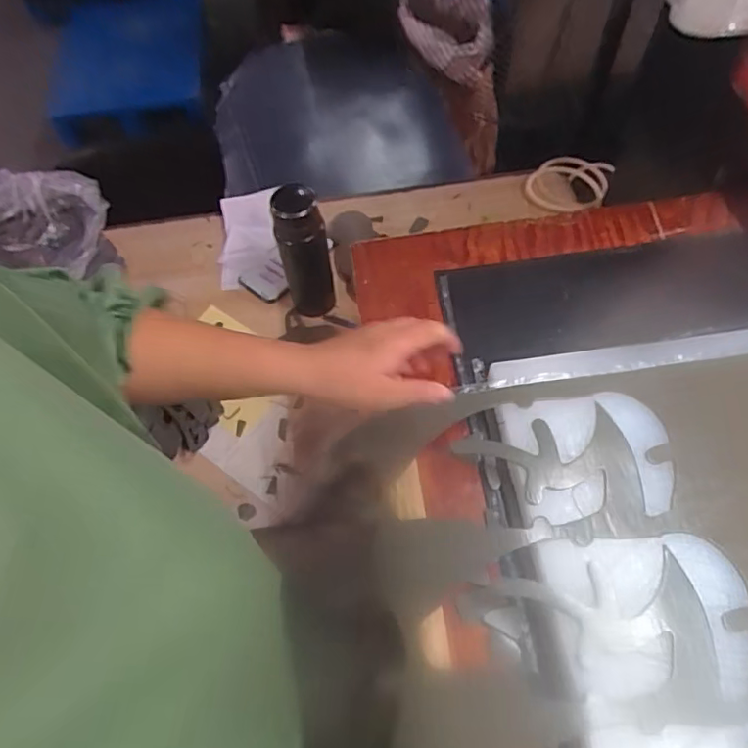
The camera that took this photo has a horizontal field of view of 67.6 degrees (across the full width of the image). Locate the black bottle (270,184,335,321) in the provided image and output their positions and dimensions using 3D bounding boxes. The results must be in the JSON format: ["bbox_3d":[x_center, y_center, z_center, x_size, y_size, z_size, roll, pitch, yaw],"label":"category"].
[{"bbox_3d":[-0.102,-0.175,0.827,0.066,0.204,0.063,-15,60,-7],"label":"black bottle"}]

